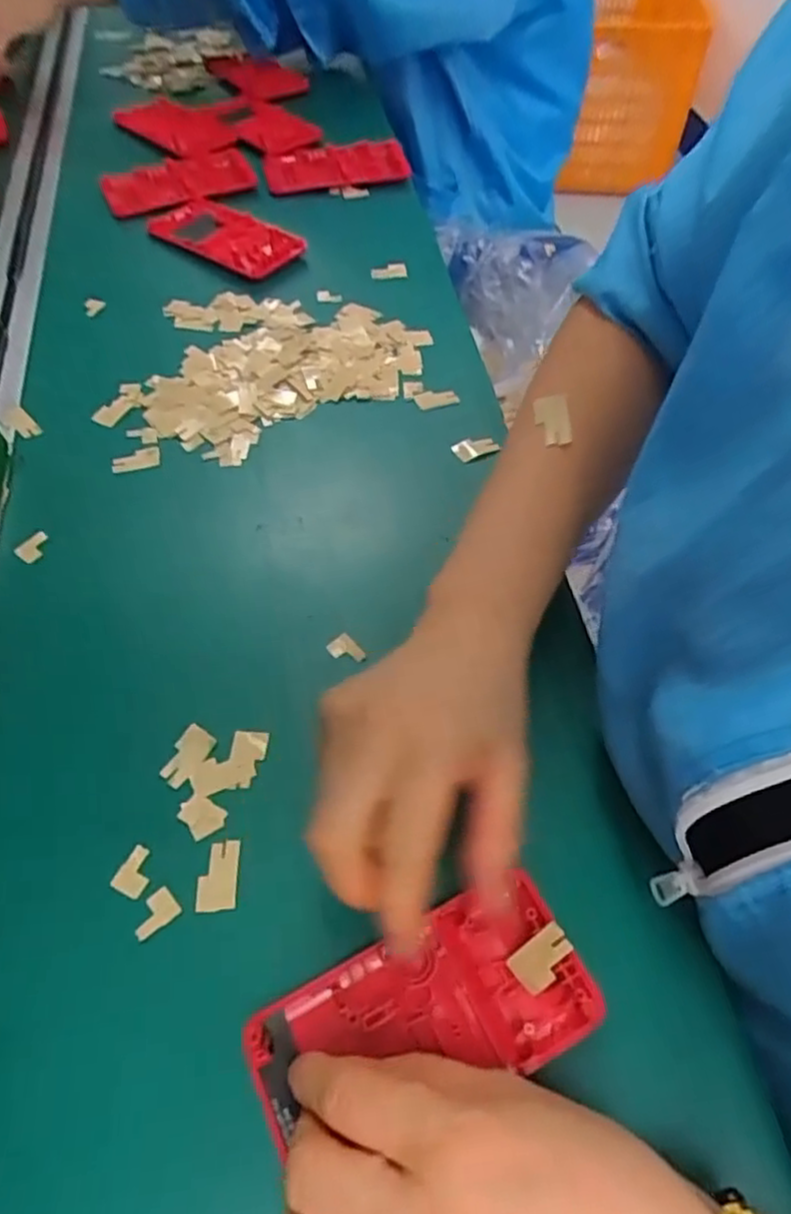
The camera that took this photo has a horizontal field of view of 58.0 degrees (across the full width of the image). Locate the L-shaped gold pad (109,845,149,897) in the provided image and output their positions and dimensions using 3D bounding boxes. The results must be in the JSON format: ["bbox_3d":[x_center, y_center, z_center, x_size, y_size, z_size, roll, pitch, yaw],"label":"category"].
[{"bbox_3d":[-0.107,0.109,0.295,0.013,0.004,0.018,22,57,13],"label":"L-shaped gold pad"}]

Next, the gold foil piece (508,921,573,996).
[{"bbox_3d":[0.056,0.132,0.266,0.025,0.004,0.016,-47,71,14],"label":"gold foil piece"}]

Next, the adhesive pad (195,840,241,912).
[{"bbox_3d":[-0.074,0.111,0.297,0.016,0.004,0.028,3,64,-8],"label":"adhesive pad"}]

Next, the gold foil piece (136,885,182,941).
[{"bbox_3d":[-0.097,0.123,0.287,0.018,0.004,0.014,-38,65,-24],"label":"gold foil piece"}]

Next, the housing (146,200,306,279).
[{"bbox_3d":[-0.138,-0.299,0.571,0.132,0.016,0.060,35,63,21],"label":"housing"}]

